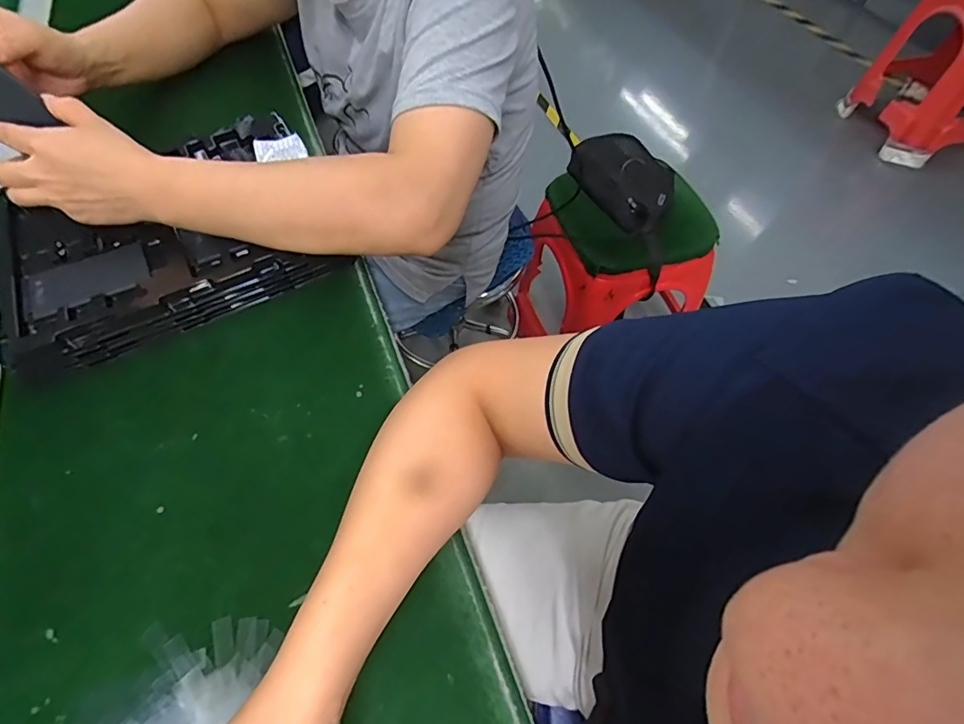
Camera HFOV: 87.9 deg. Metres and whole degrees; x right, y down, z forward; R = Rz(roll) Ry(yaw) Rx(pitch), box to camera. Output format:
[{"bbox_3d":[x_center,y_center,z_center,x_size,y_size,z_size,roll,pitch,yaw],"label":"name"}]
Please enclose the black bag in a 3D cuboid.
[{"bbox_3d":[0.278,-0.354,0.952,0.147,0.063,0.226,-27,61,-17],"label":"black bag"}]

